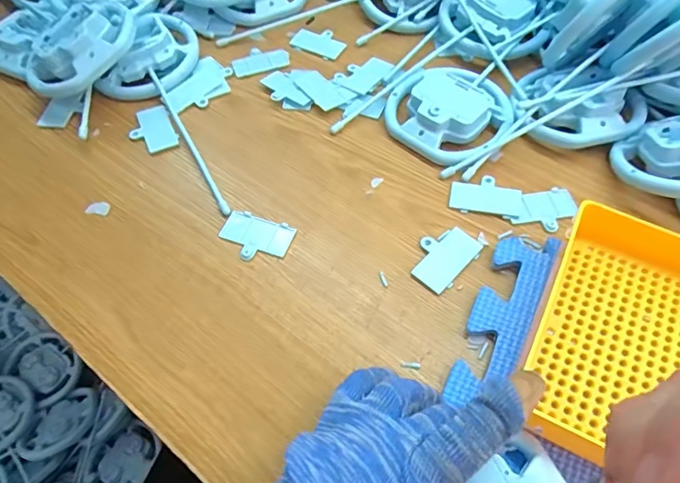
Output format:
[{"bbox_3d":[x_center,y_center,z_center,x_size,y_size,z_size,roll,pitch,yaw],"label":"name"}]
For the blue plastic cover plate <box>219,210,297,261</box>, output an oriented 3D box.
[{"bbox_3d":[-0.063,-0.003,0.358,0.052,0.004,0.036,18,61,12],"label":"blue plastic cover plate"}]

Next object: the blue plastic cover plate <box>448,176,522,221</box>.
[{"bbox_3d":[0.113,-0.036,0.375,0.053,0.004,0.035,11,59,8],"label":"blue plastic cover plate"}]

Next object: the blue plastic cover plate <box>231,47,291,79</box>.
[{"bbox_3d":[-0.077,-0.175,0.467,0.054,0.005,0.037,-17,60,-9],"label":"blue plastic cover plate"}]

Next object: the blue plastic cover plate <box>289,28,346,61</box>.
[{"bbox_3d":[-0.019,-0.200,0.483,0.054,0.004,0.038,32,64,19],"label":"blue plastic cover plate"}]

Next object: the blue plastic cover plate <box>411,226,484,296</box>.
[{"bbox_3d":[0.073,0.011,0.345,0.036,0.004,0.053,39,67,22],"label":"blue plastic cover plate"}]

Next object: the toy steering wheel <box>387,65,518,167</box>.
[{"bbox_3d":[0.092,-0.113,0.403,0.099,0.027,0.094,37,66,21],"label":"toy steering wheel"}]

